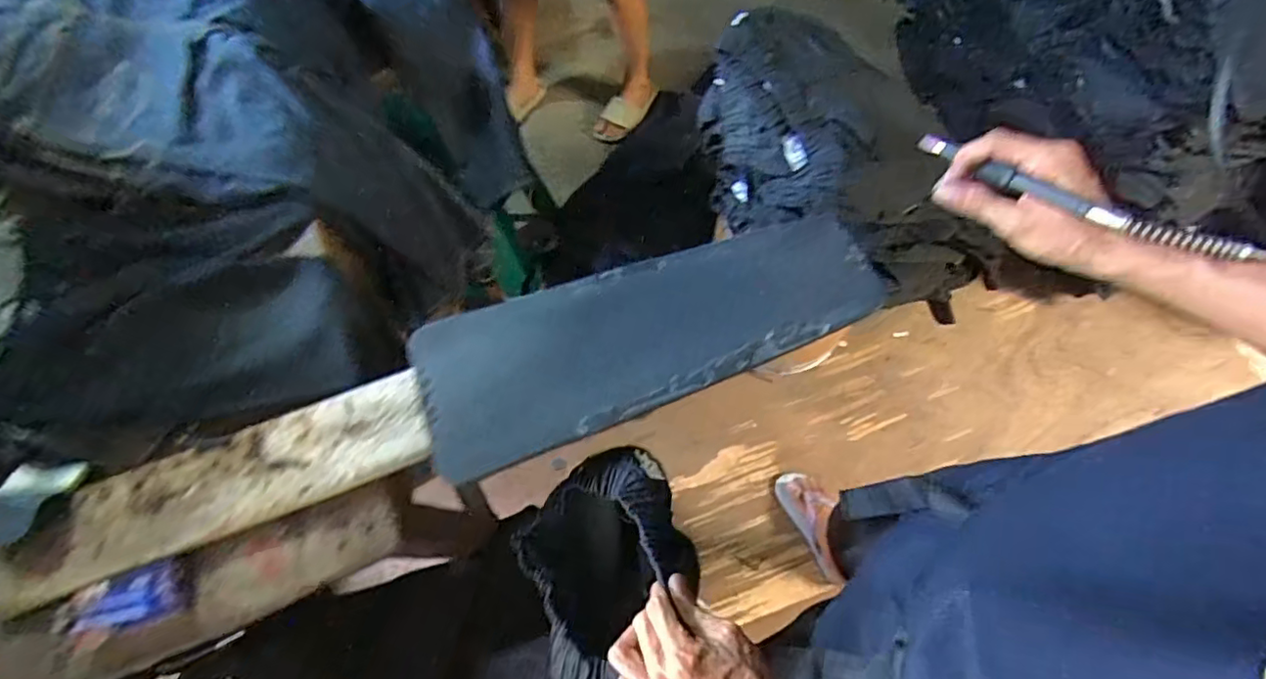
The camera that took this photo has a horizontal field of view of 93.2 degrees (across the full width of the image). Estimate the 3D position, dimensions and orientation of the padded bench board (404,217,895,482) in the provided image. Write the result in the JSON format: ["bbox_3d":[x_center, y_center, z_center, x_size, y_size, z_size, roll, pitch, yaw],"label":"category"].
[{"bbox_3d":[0.020,-0.011,0.641,0.483,0.037,0.164,-20,69,-7],"label":"padded bench board"}]

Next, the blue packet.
[{"bbox_3d":[-0.467,0.244,0.556,0.086,0.014,0.046,-23,69,-8],"label":"blue packet"}]

